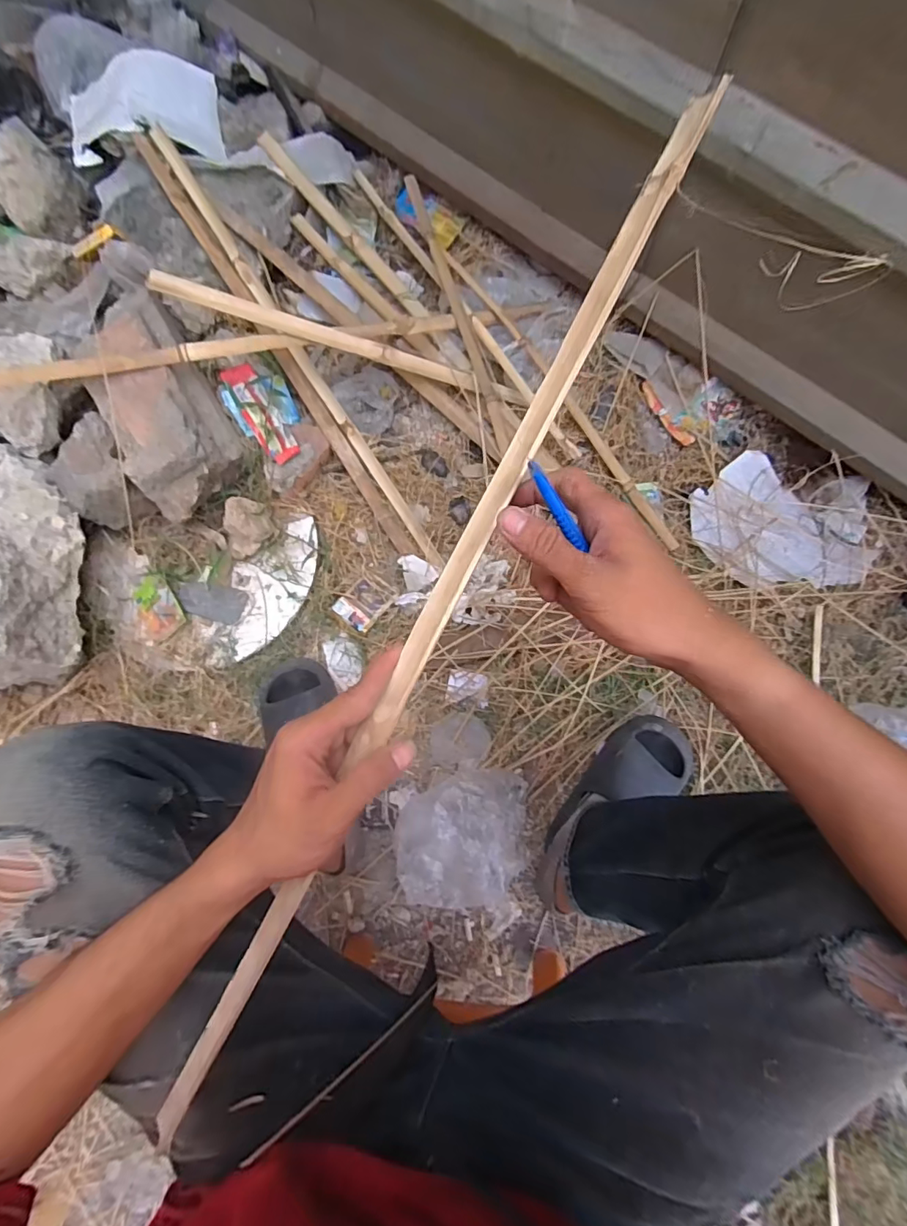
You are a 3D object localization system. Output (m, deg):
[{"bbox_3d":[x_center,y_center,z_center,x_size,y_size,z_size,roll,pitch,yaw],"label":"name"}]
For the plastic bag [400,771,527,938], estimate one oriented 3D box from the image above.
[{"bbox_3d":[0.016,0.341,0.724,0.188,0.102,0.227,1,78,1],"label":"plastic bag"}]

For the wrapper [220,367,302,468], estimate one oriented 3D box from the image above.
[{"bbox_3d":[-0.326,-0.343,0.872,0.107,0.025,0.202,-26,79,-4],"label":"wrapper"}]

